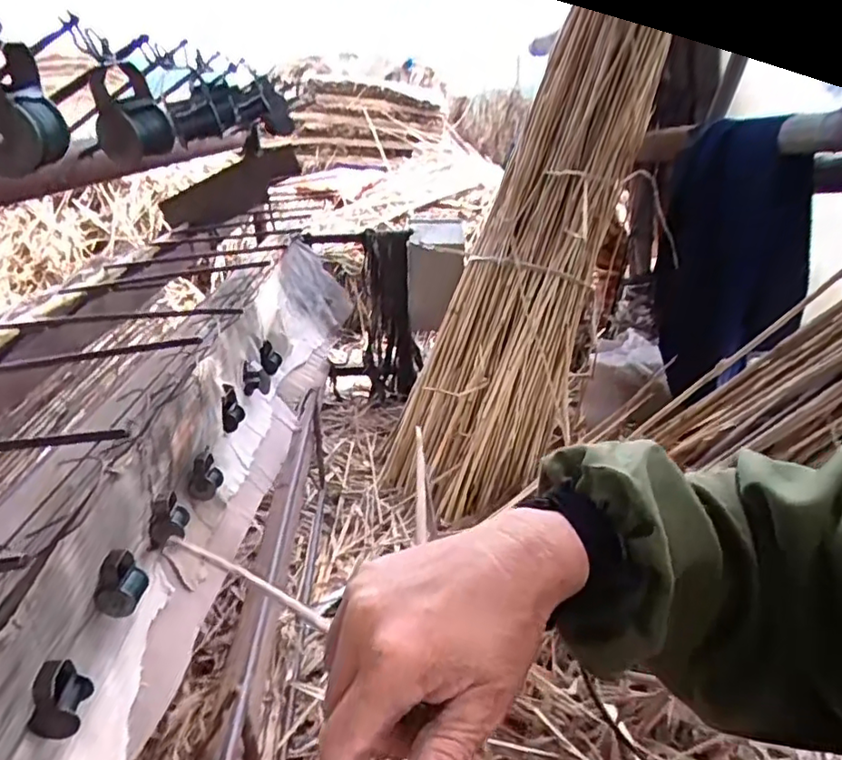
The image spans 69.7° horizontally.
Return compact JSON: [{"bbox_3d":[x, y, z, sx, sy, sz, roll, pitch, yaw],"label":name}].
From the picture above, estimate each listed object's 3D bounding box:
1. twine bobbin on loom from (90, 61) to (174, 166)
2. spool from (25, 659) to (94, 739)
[{"bbox_3d":[-0.239,-0.219,0.500,0.056,0.071,0.037,-10,27,-24],"label":"twine bobbin on loom"},{"bbox_3d":[-0.360,0.315,0.607,0.038,0.072,0.055,1,25,-1],"label":"spool"}]

